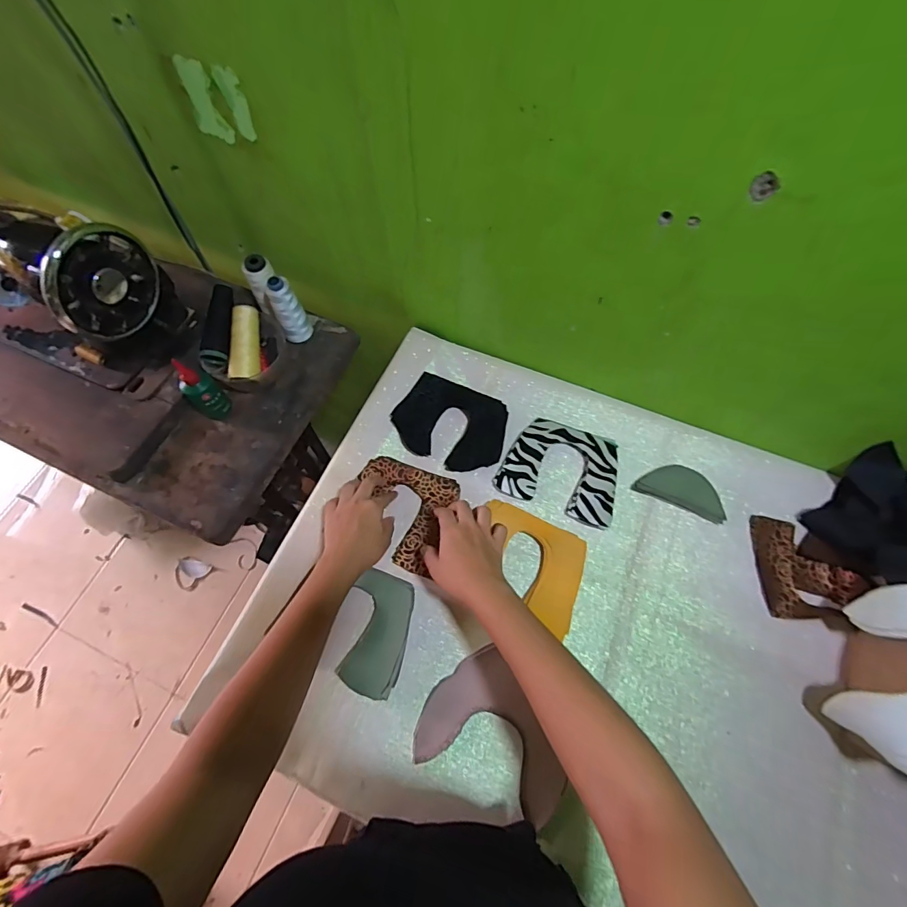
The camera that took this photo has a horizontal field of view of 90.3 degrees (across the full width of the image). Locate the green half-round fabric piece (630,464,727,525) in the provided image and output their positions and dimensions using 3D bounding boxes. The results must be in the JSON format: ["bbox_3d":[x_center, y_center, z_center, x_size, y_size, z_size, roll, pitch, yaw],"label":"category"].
[{"bbox_3d":[0.308,0.046,0.606,0.113,0.016,0.054,25,68,11],"label":"green half-round fabric piece"}]

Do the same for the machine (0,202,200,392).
[{"bbox_3d":[-0.616,-0.257,0.629,0.403,0.203,0.160,22,68,10],"label":"machine"}]

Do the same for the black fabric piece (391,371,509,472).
[{"bbox_3d":[-0.002,-0.045,0.642,0.155,0.011,0.121,22,68,10],"label":"black fabric piece"}]

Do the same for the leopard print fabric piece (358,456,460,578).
[{"bbox_3d":[-0.072,0.078,0.601,0.127,0.013,0.133,17,70,7],"label":"leopard print fabric piece"}]

